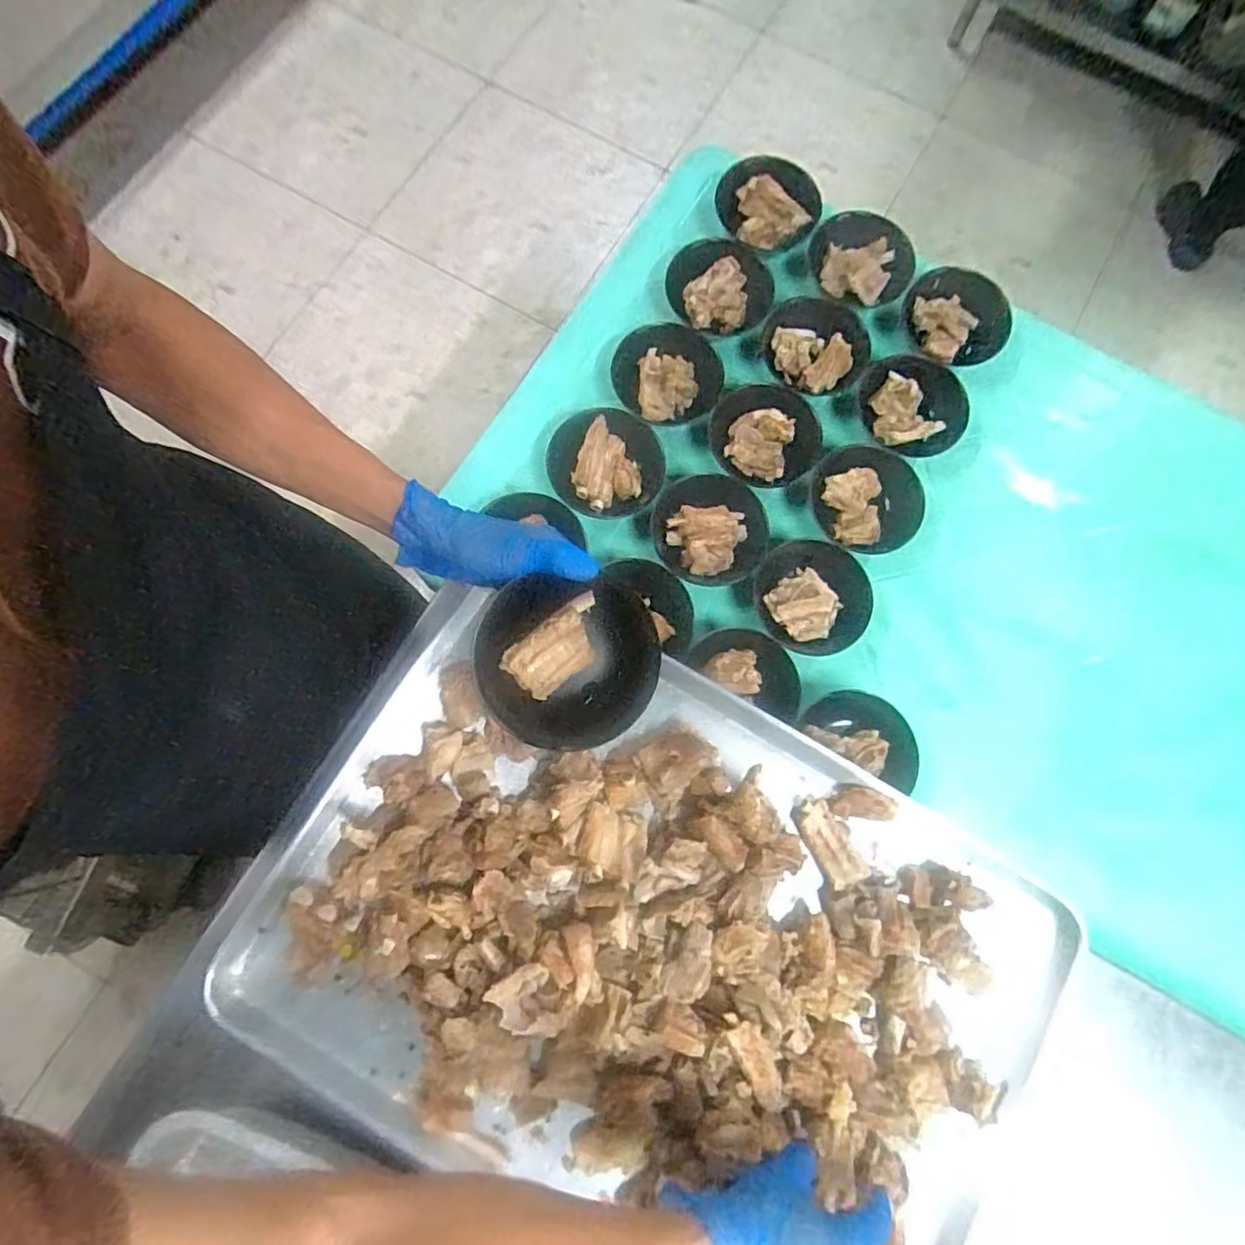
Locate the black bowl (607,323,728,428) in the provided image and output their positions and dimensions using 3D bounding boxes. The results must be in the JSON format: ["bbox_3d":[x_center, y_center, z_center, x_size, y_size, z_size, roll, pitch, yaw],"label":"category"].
[{"bbox_3d":[0.058,-0.314,0.796,0.143,0.045,0.132,0,78,-1],"label":"black bowl"}]

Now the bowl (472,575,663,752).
[{"bbox_3d":[-0.042,0.034,0.490,0.140,0.058,0.126,1,78,-1],"label":"bowl"}]

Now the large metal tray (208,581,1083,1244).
[{"bbox_3d":[0.029,0.290,0.538,0.691,0.048,0.470,26,79,4],"label":"large metal tray"}]

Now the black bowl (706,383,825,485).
[{"bbox_3d":[0.180,-0.235,0.786,0.137,0.053,0.134,0,78,-1],"label":"black bowl"}]

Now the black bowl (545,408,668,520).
[{"bbox_3d":[-0.022,-0.198,0.761,0.142,0.041,0.142,0,78,-1],"label":"black bowl"}]

